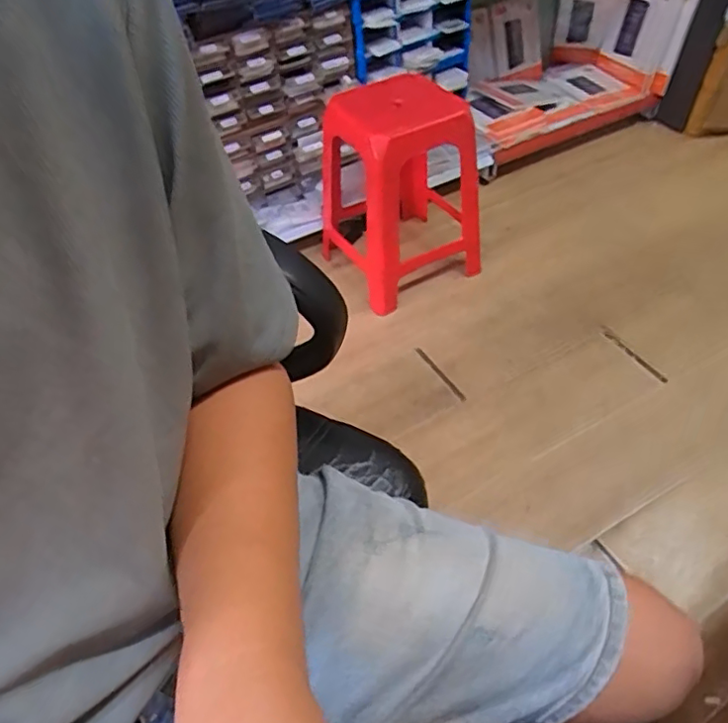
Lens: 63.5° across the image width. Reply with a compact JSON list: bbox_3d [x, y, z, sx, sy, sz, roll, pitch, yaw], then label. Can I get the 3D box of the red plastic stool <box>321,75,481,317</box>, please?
[{"bbox_3d":[0.099,-0.437,1.456,0.354,0.445,0.383,-23,50,-15],"label":"red plastic stool"}]

